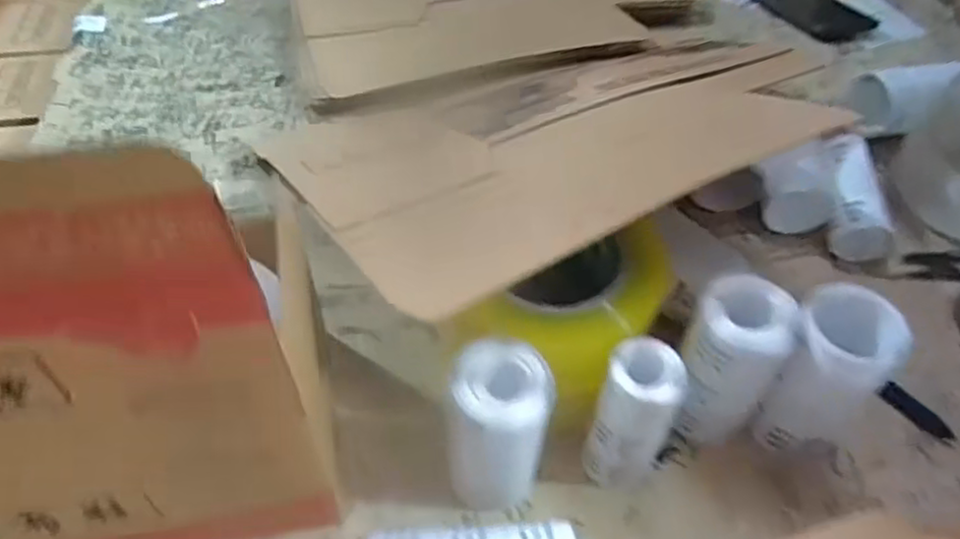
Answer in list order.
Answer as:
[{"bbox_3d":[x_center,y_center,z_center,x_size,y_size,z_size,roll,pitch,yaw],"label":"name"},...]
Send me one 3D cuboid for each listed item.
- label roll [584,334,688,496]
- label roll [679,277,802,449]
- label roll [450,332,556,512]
[{"bbox_3d":[0.078,0.077,0.359,0.035,0.102,0.035,0,48,0],"label":"label roll"},{"bbox_3d":[0.131,0.052,0.377,0.047,0.099,0.051,0,48,0],"label":"label roll"},{"bbox_3d":[0.009,0.083,0.351,0.045,0.101,0.046,0,48,0],"label":"label roll"}]

